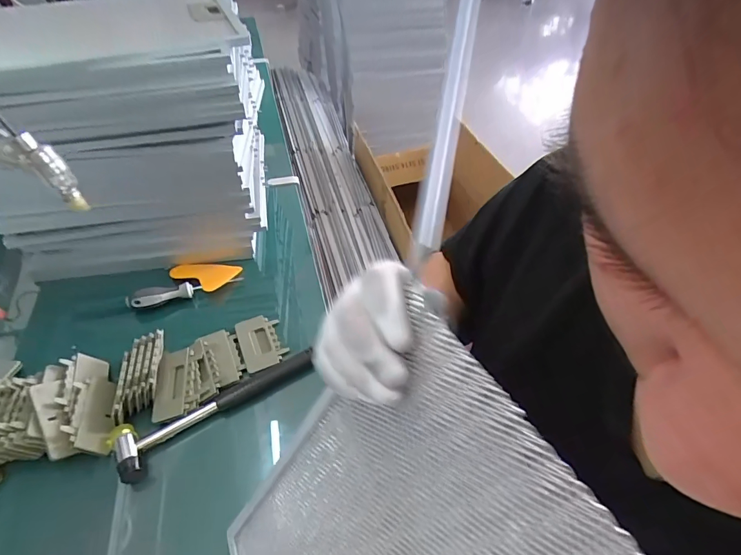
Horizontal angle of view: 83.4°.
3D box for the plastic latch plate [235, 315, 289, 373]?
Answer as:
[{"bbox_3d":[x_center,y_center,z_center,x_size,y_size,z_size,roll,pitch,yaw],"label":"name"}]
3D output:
[{"bbox_3d":[-0.145,0.088,0.555,0.056,0.022,0.079,-18,48,-15],"label":"plastic latch plate"}]

